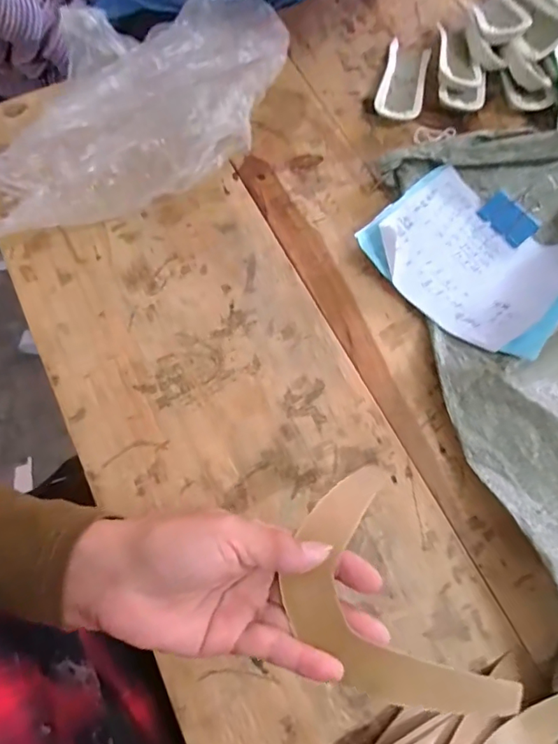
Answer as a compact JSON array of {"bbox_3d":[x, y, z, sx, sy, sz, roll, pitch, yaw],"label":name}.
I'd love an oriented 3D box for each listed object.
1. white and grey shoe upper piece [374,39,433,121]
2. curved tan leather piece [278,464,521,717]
[{"bbox_3d":[0.133,-0.312,0.503,0.046,0.021,0.120,15,71,4],"label":"white and grey shoe upper piece"},{"bbox_3d":[0.056,0.134,0.267,0.090,0.028,0.141,-25,71,-9],"label":"curved tan leather piece"}]

